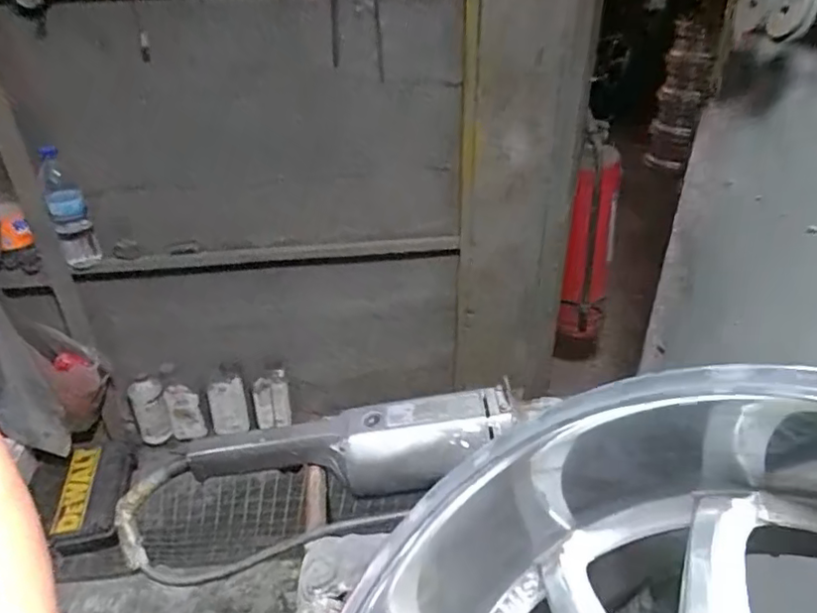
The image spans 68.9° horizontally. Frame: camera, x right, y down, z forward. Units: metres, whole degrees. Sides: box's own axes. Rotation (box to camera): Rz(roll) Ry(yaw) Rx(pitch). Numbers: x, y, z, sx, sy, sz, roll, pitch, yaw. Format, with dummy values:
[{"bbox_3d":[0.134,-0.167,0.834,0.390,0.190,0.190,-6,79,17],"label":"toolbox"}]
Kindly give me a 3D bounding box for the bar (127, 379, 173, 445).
[{"bbox_3d":[-0.652,0.279,1.513,0.078,0.182,0.059,-18,36,-25],"label":"bar"}]

